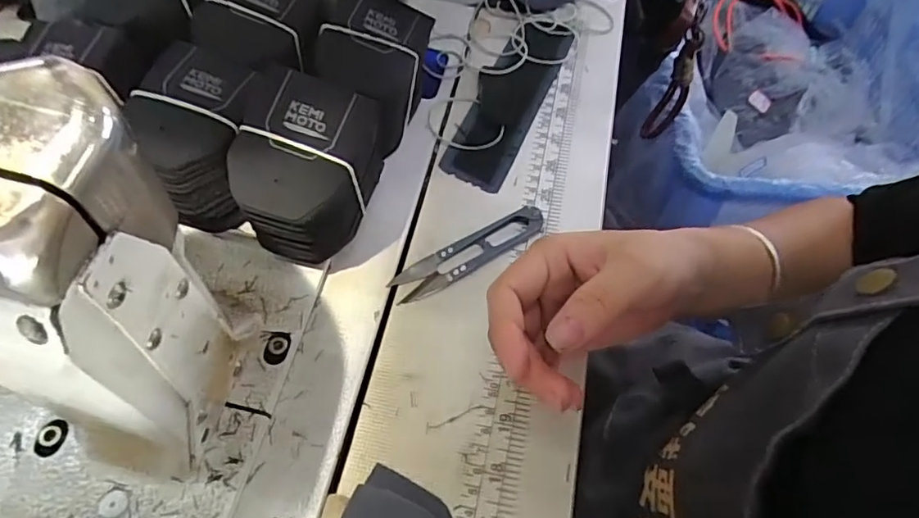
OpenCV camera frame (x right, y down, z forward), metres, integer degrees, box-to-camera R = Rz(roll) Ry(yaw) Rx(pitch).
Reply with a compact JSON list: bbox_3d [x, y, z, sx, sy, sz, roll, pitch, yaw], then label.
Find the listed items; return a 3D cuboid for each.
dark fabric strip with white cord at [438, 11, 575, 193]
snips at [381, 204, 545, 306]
[{"bbox_3d":[0.039,-0.126,0.412,0.049,0.008,0.175,21,62,12],"label":"dark fabric strip with white cord"},{"bbox_3d":[0.007,-0.005,0.340,0.102,0.009,0.022,-28,63,-15],"label":"snips"}]

